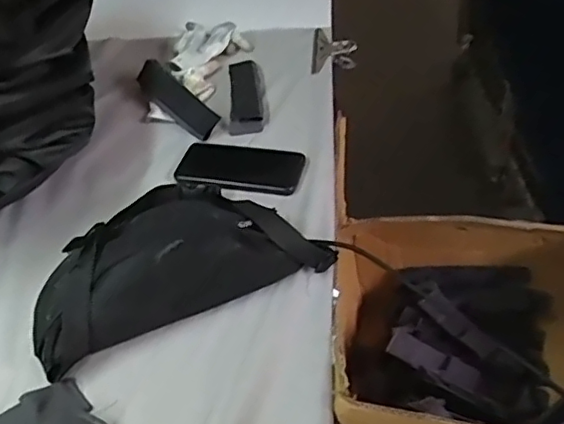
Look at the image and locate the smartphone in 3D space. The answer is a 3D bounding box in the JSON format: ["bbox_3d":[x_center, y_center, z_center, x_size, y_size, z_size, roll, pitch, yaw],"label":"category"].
[{"bbox_3d":[-0.056,-0.055,0.761,0.161,0.016,0.087,7,36,11],"label":"smartphone"}]

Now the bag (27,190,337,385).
[{"bbox_3d":[-0.123,0.035,0.634,0.304,0.079,0.172,-21,46,-14],"label":"bag"}]

